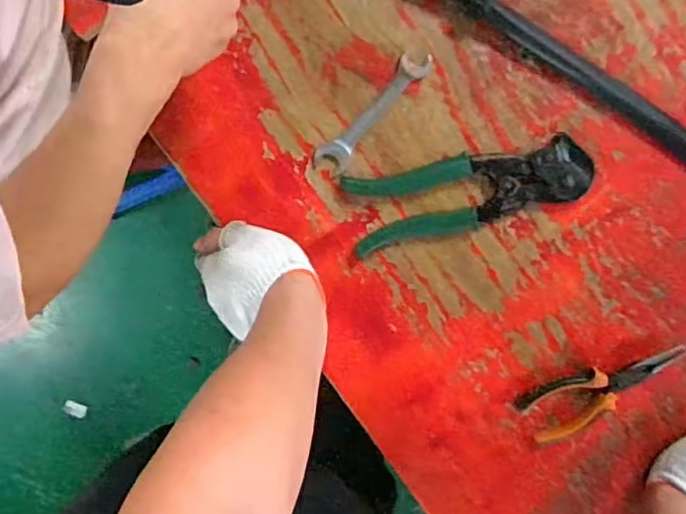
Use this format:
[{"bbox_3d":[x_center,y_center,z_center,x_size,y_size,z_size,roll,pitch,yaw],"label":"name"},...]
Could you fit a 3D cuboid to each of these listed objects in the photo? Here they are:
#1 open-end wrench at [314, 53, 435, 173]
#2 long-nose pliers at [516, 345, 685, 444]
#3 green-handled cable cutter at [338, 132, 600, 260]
[{"bbox_3d":[0.027,-0.130,0.542,0.029,0.004,0.134,42,98,-4],"label":"open-end wrench"},{"bbox_3d":[0.247,0.122,0.572,0.158,0.028,0.054,-34,96,7],"label":"long-nose pliers"},{"bbox_3d":[0.113,-0.058,0.548,0.214,0.020,0.067,-13,98,5],"label":"green-handled cable cutter"}]

